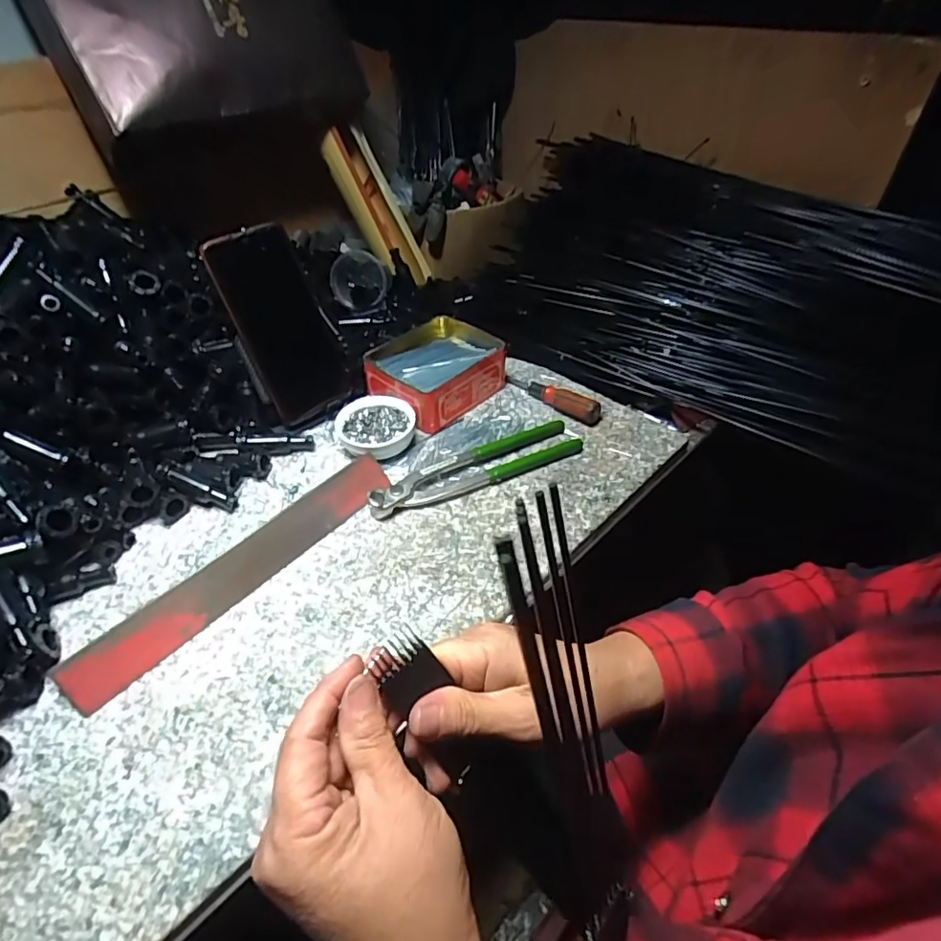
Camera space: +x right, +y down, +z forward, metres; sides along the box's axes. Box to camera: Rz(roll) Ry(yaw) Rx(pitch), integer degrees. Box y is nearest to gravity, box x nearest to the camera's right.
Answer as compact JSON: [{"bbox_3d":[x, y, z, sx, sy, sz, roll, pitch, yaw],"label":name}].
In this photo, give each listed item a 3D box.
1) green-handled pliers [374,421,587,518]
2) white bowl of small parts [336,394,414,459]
[{"bbox_3d":[0.007,-0.002,0.478,0.195,0.012,0.042,-22,47,-20],"label":"green-handled pliers"},{"bbox_3d":[-0.088,-0.040,0.511,0.070,0.023,0.075,2,48,-2],"label":"white bowl of small parts"}]

